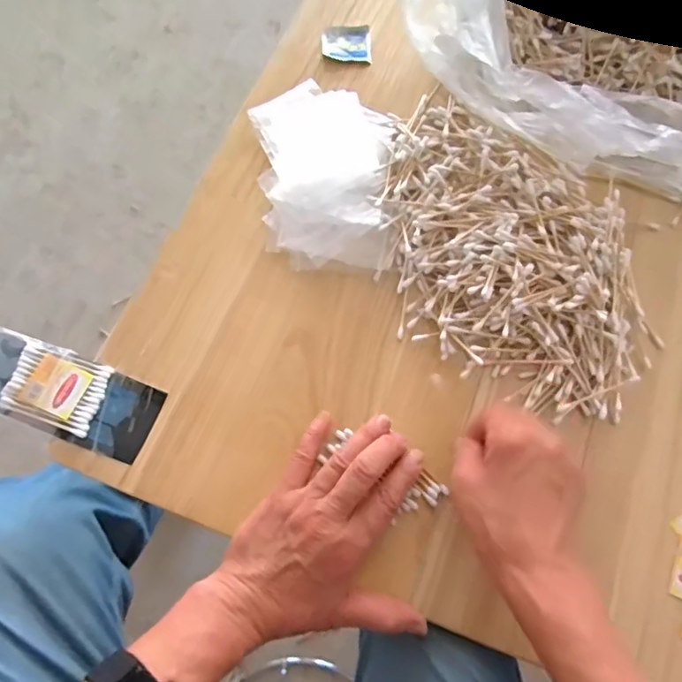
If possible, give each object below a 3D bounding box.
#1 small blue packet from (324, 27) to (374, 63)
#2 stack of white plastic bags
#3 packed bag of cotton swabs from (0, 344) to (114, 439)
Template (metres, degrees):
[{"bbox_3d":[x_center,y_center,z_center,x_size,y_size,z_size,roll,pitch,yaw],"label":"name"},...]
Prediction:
[{"bbox_3d":[0.006,-0.307,0.545,0.049,0.006,0.049,0,69,0],"label":"small blue packet"},{"bbox_3d":[-0.011,-0.155,0.486,0.125,0.021,0.196,-9,70,-4],"label":"stack of white plastic bags"},{"bbox_3d":[-0.223,0.037,0.415,0.072,0.013,0.057,18,70,6],"label":"packed bag of cotton swabs"}]

